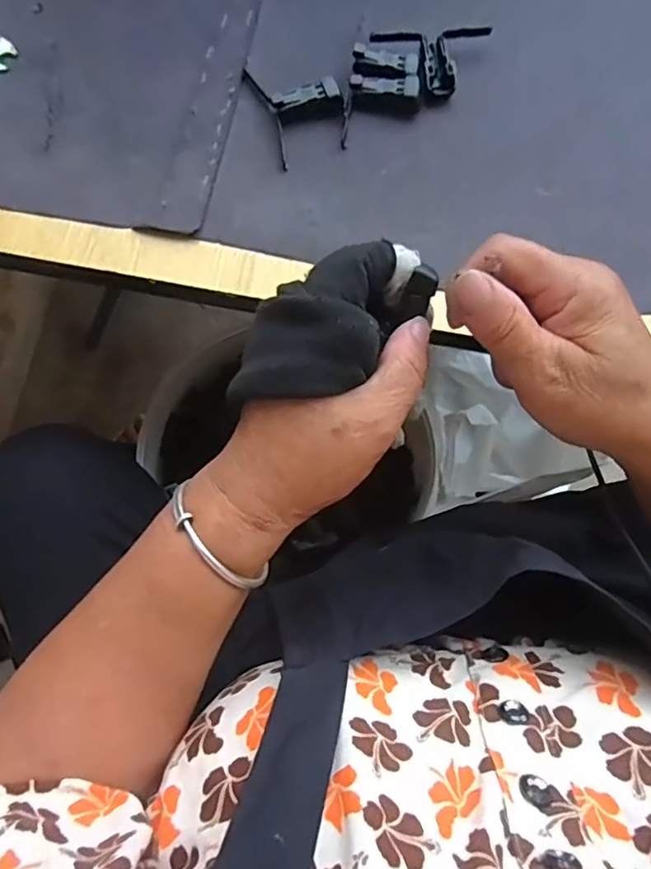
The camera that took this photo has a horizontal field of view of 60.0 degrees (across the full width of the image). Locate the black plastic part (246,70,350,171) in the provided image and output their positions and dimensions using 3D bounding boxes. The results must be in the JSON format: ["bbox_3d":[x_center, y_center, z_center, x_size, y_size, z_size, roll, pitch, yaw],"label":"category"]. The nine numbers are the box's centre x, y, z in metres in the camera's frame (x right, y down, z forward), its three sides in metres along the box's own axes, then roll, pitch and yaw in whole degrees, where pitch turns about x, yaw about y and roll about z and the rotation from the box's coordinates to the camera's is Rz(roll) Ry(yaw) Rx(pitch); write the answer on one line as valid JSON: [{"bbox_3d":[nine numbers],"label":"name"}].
[{"bbox_3d":[-0.014,-0.225,0.381,0.059,0.012,0.077,-20,76,-7],"label":"black plastic part"}]

